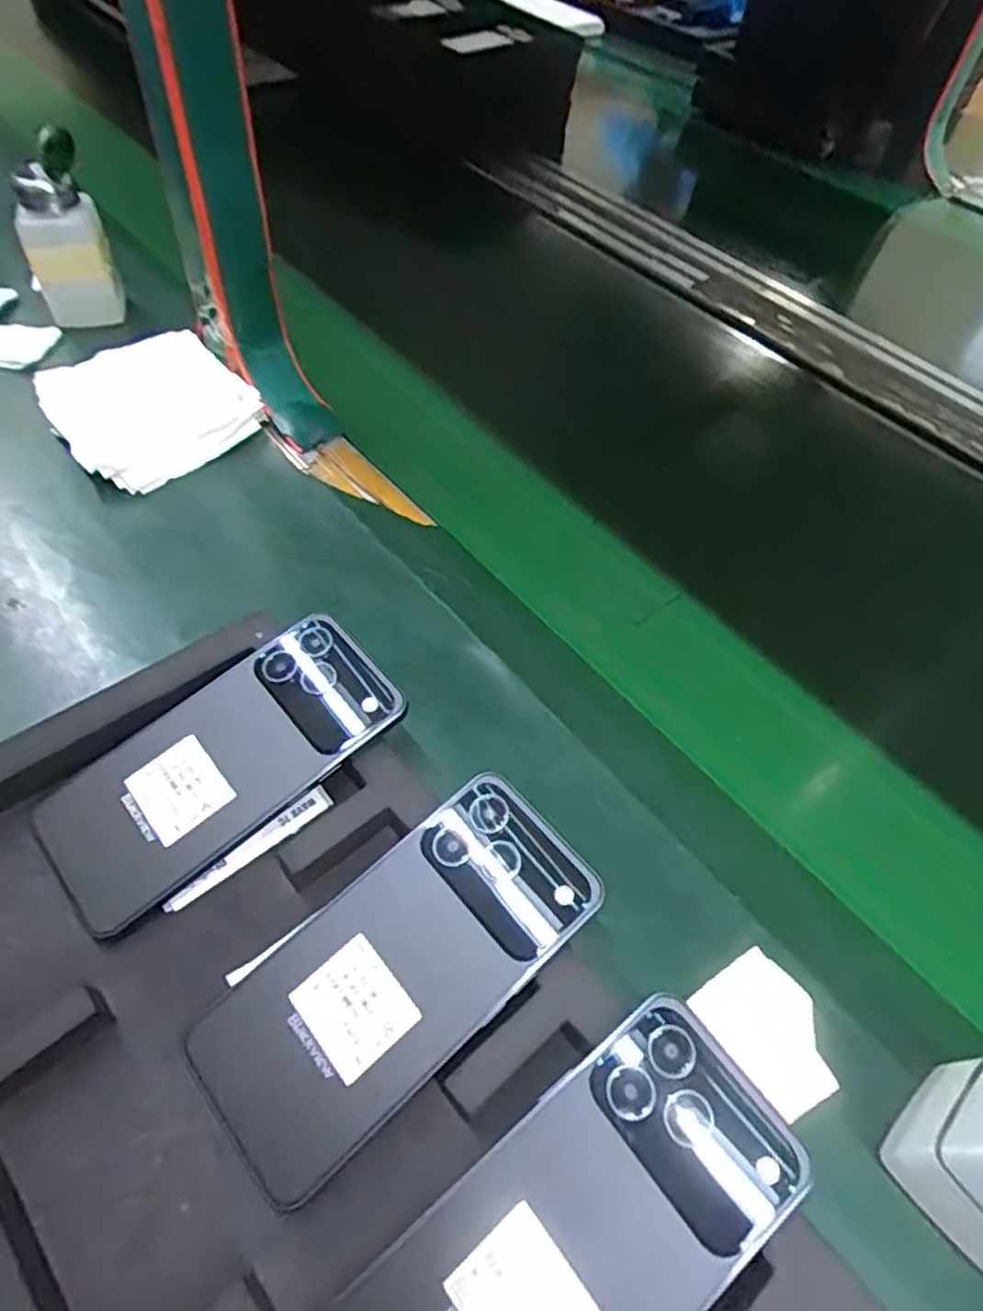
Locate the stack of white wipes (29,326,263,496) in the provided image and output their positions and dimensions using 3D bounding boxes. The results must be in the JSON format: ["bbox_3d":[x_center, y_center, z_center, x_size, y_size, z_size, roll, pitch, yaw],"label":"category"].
[{"bbox_3d":[-0.230,-0.168,0.494,0.117,0.037,0.104,-36,64,-24],"label":"stack of white wipes"}]

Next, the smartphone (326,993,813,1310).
[{"bbox_3d":[0.027,0.196,0.241,0.159,0.005,0.075,-37,66,-15],"label":"smartphone"}]

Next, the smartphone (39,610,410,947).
[{"bbox_3d":[-0.122,0.046,0.334,0.158,0.009,0.074,-38,67,-17],"label":"smartphone"}]

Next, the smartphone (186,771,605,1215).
[{"bbox_3d":[-0.036,0.122,0.288,0.161,0.006,0.074,-39,68,-16],"label":"smartphone"}]

